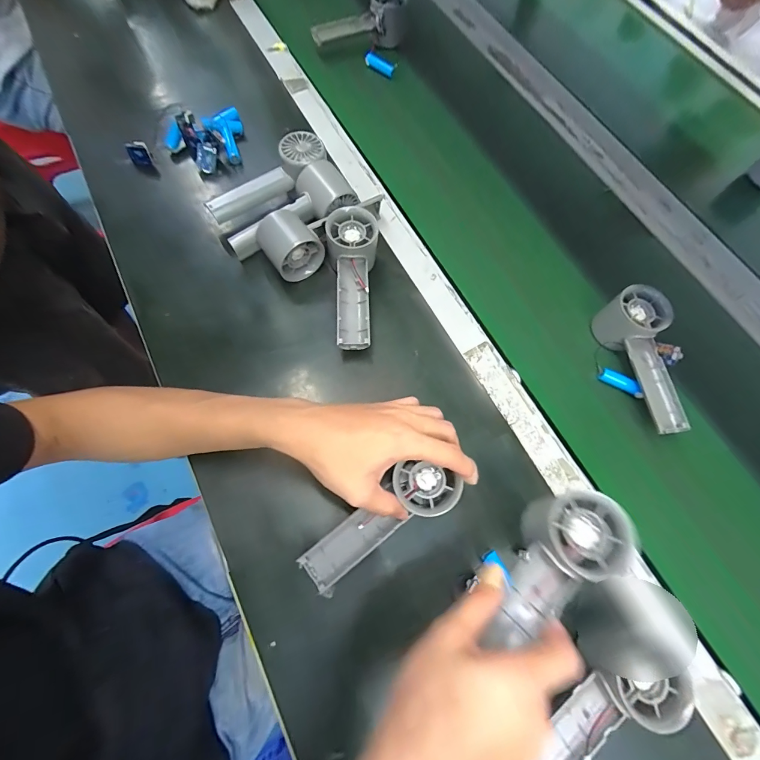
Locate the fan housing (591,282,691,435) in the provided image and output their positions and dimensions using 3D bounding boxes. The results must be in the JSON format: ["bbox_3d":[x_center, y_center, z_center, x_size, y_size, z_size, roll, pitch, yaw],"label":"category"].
[{"bbox_3d":[0.298,-0.024,0.390,0.053,0.049,0.154,-15,70,-8],"label":"fan housing"}]

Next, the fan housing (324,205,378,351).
[{"bbox_3d":[-0.032,-0.110,0.401,0.056,0.055,0.159,1,69,-3],"label":"fan housing"}]

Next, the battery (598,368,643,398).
[{"bbox_3d":[0.275,0.003,0.409,0.051,0.012,0.015,28,75,4],"label":"battery"}]

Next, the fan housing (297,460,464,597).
[{"bbox_3d":[-0.001,0.123,0.313,0.152,0.030,0.049,-38,74,5],"label":"fan housing"}]

